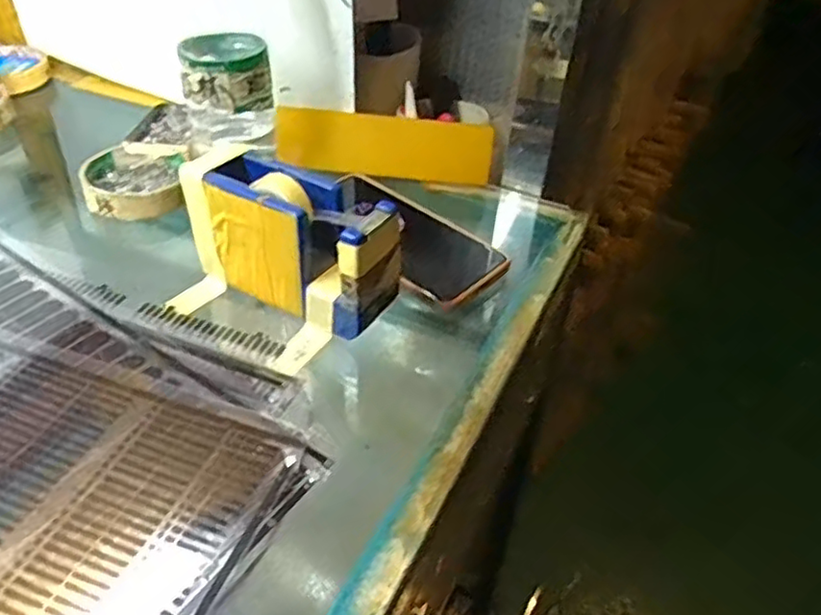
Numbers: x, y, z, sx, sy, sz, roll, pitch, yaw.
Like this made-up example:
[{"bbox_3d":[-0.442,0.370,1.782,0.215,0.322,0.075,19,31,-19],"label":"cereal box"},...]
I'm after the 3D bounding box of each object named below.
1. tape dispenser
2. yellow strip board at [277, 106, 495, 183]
[{"bbox_3d":[-0.071,-0.040,0.412,0.129,0.077,0.048,23,46,21],"label":"tape dispenser"},{"bbox_3d":[-0.022,-0.136,0.555,0.179,0.050,0.007,7,30,3],"label":"yellow strip board"}]

